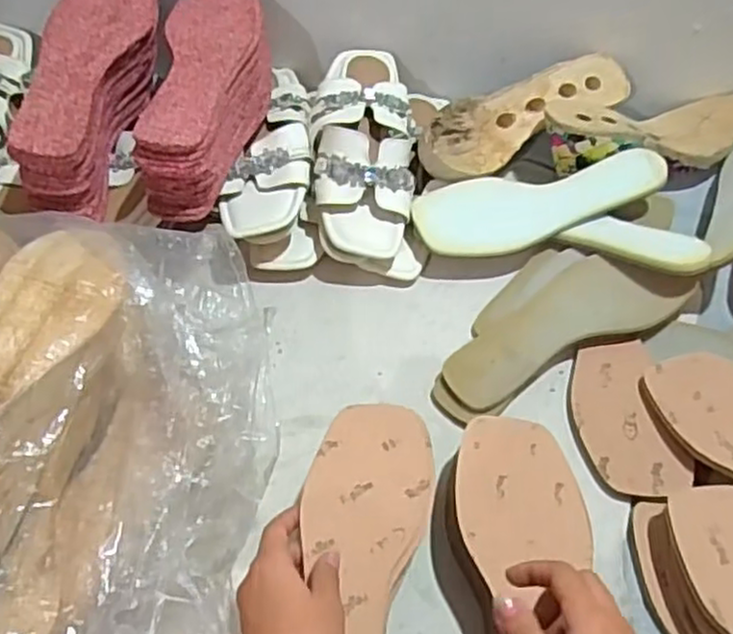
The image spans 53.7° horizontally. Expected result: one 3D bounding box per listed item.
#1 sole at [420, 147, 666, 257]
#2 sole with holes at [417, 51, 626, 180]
[{"bbox_3d":[0.178,-0.107,0.687,0.206,0.020,0.081,-9,69,9],"label":"sole"},{"bbox_3d":[0.150,-0.206,0.726,0.232,0.042,0.081,-27,59,-15],"label":"sole with holes"}]

